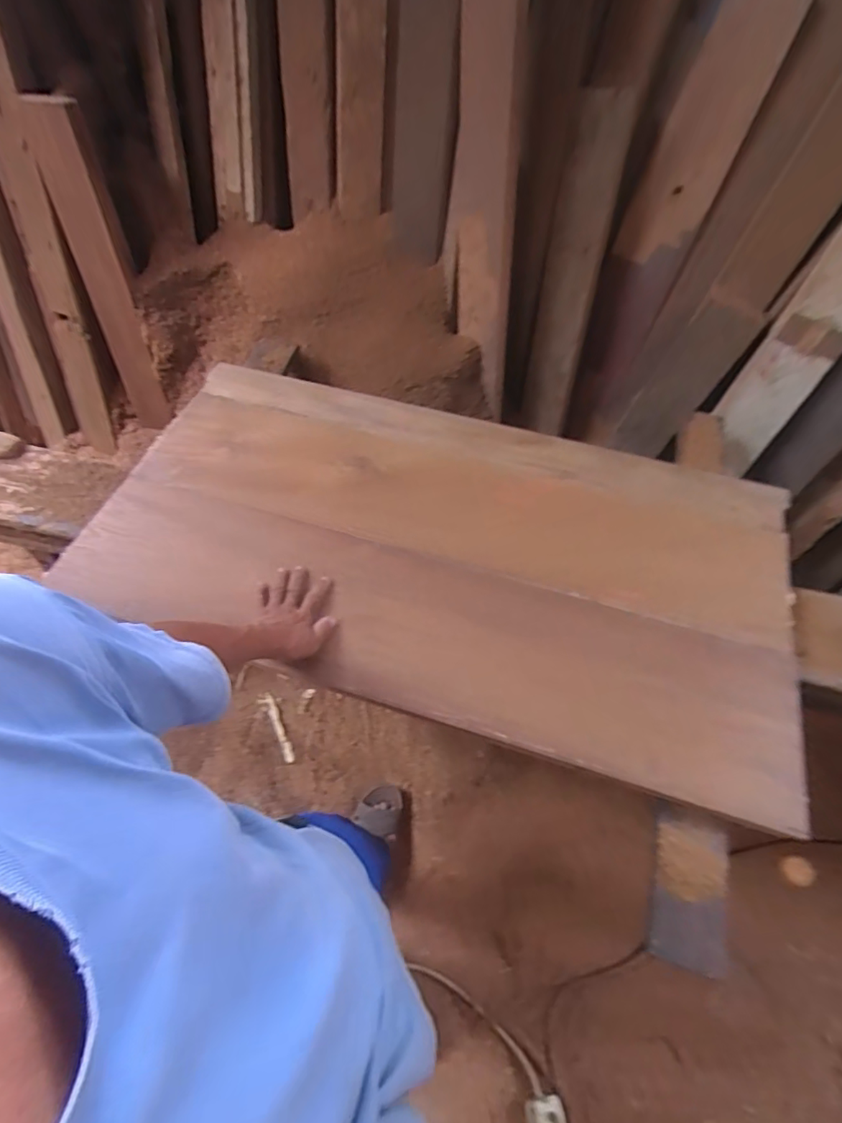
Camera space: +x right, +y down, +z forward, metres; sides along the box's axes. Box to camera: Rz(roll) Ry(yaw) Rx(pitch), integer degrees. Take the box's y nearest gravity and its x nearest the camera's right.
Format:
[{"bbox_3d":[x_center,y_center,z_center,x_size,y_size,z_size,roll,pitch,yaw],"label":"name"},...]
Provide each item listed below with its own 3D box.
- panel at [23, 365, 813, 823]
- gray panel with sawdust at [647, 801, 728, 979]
[{"bbox_3d":[0.028,-0.035,0.903,1.121,0.032,0.564,15,59,9],"label":"panel"},{"bbox_3d":[0.331,0.398,0.661,0.085,0.019,0.167,14,61,10],"label":"gray panel with sawdust"}]

